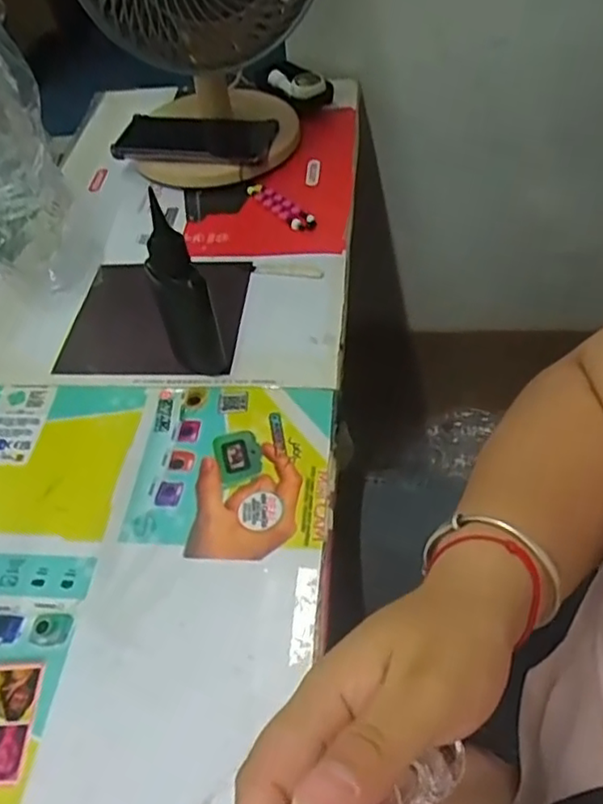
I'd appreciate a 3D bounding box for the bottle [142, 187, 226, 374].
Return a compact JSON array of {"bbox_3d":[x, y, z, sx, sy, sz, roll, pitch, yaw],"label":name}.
[{"bbox_3d":[-0.085,-0.074,0.459,0.034,0.139,0.035,-19,52,-10],"label":"bottle"}]

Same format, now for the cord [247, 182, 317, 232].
[{"bbox_3d":[-0.021,-0.194,0.633,0.022,0.006,0.096,-34,55,-20],"label":"cord"}]

